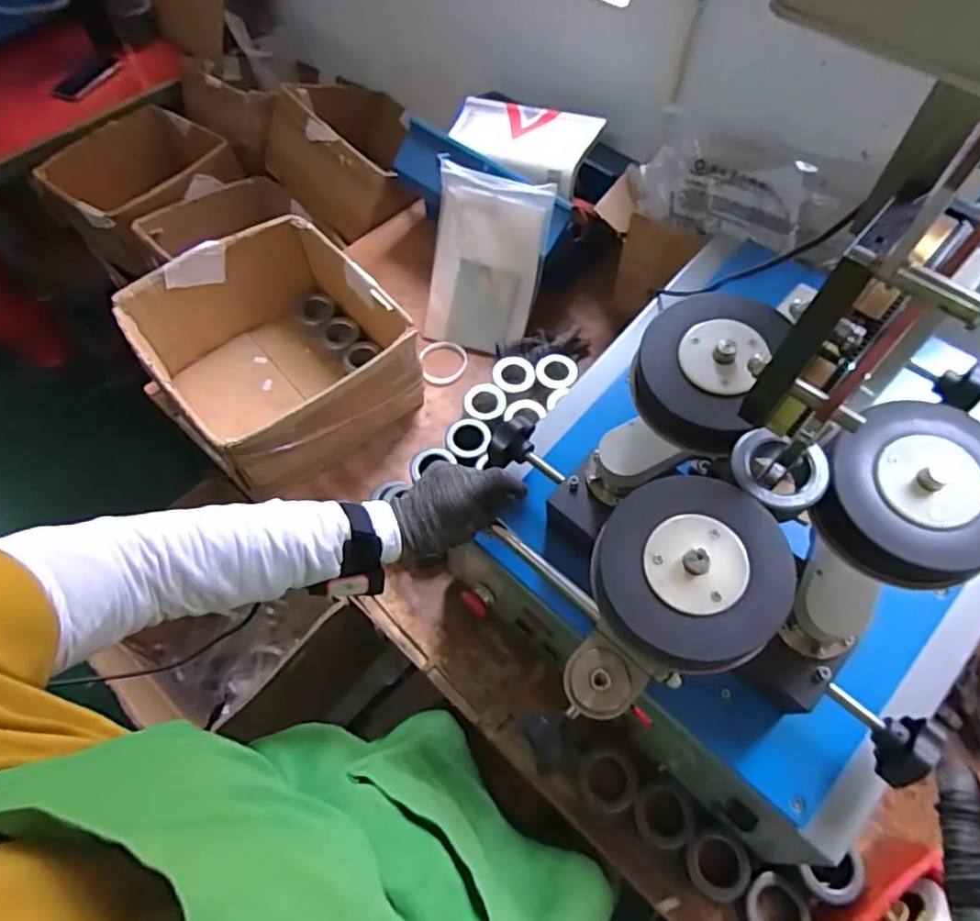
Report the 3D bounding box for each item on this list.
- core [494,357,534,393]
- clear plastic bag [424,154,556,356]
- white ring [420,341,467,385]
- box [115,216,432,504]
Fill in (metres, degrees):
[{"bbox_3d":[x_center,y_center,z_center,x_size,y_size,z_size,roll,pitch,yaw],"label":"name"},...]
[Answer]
[{"bbox_3d":[0.040,-0.146,1.019,0.071,0.035,0.069,0,61,1],"label":"core"},{"bbox_3d":[-0.010,-0.325,1.013,0.184,0.279,0.018,18,26,11],"label":"clear plastic bag"},{"bbox_3d":[-0.080,-0.172,1.052,0.082,0.012,0.091,-10,61,-5],"label":"white ring"},{"bbox_3d":[-0.322,-0.162,0.934,0.321,0.194,0.336,-37,67,-18],"label":"box"}]

